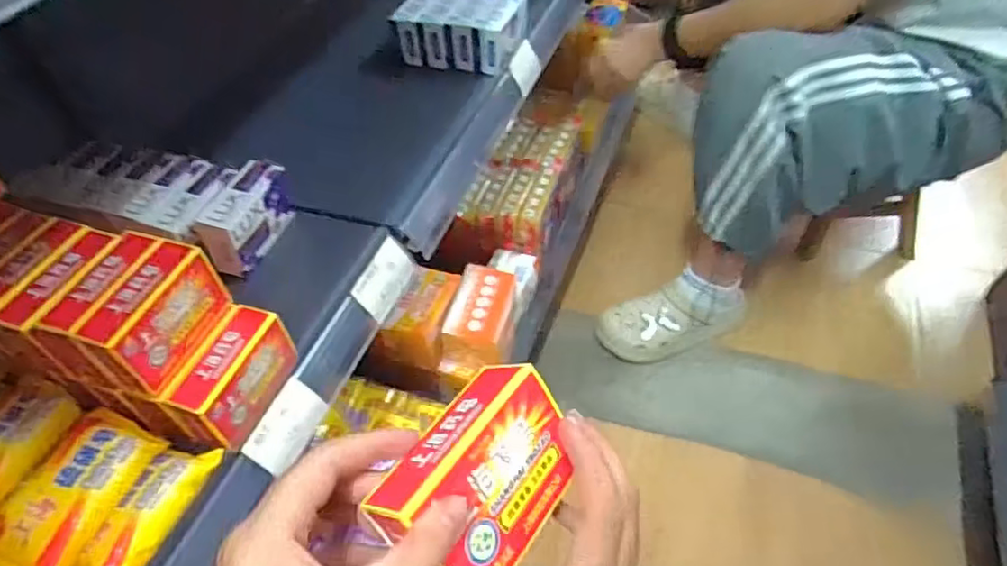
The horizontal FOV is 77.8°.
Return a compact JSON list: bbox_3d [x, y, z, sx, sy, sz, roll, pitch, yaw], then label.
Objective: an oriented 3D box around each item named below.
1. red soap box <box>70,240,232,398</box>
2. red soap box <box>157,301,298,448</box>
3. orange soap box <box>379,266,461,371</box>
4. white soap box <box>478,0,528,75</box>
[{"bbox_3d":[-0.241,0.025,0.442,0.035,0.067,0.091,11,51,16],"label":"red soap box"},{"bbox_3d":[-0.203,0.069,0.469,0.039,0.059,0.093,10,51,15],"label":"red soap box"},{"bbox_3d":[-0.102,0.039,0.797,0.072,0.043,0.129,9,51,14],"label":"orange soap box"},{"bbox_3d":[0.001,-0.313,0.782,0.035,0.058,0.101,11,51,15],"label":"white soap box"}]

